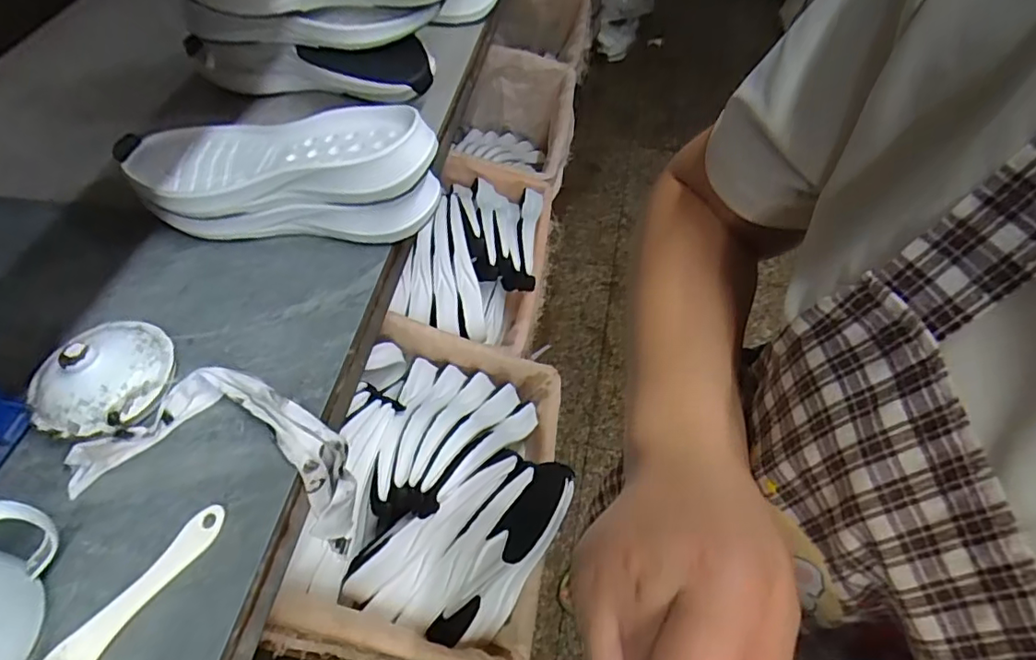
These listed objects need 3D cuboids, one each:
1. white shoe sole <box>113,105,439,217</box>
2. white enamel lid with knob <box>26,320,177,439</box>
[{"bbox_3d":[-0.223,-0.154,0.509,0.293,0.047,0.102,9,54,8],"label":"white shoe sole"},{"bbox_3d":[-0.308,0.034,0.427,0.089,0.050,0.097,-2,53,3],"label":"white enamel lid with knob"}]

